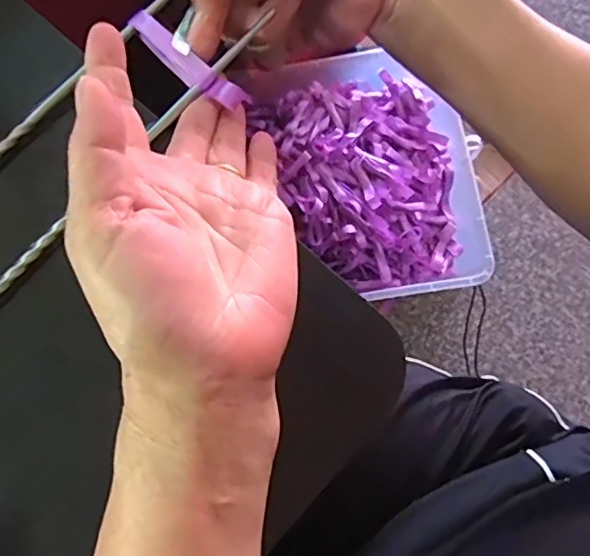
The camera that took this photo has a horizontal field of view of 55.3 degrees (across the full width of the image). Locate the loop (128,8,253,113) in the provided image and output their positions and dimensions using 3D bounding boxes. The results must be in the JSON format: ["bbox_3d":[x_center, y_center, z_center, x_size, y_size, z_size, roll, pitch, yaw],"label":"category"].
[{"bbox_3d":[-0.052,-0.105,0.275,0.074,0.013,0.013,40,81,13],"label":"loop"}]

